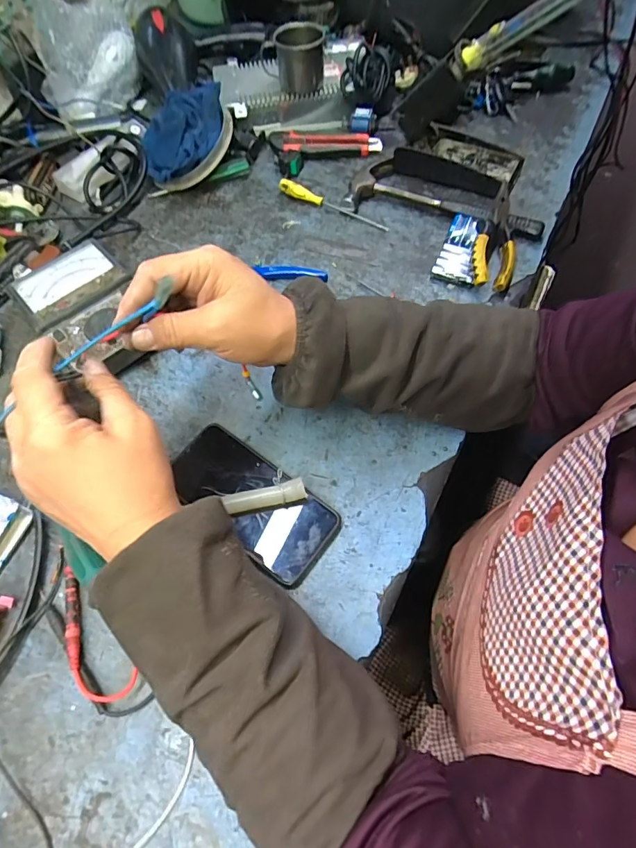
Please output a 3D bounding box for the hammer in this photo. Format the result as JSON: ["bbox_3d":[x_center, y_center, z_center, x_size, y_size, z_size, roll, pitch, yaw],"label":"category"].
[{"bbox_3d":[0.160,-0.288,0.585,0.249,0.022,0.102,19,65,14],"label":"hammer"}]

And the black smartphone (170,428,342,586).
[{"bbox_3d":[-0.062,0.066,0.420,0.165,0.013,0.075,34,69,20],"label":"black smartphone"}]

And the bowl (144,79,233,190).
[{"bbox_3d":[-0.176,-0.389,0.633,0.124,0.077,0.136,-2,62,3],"label":"bowl"}]

